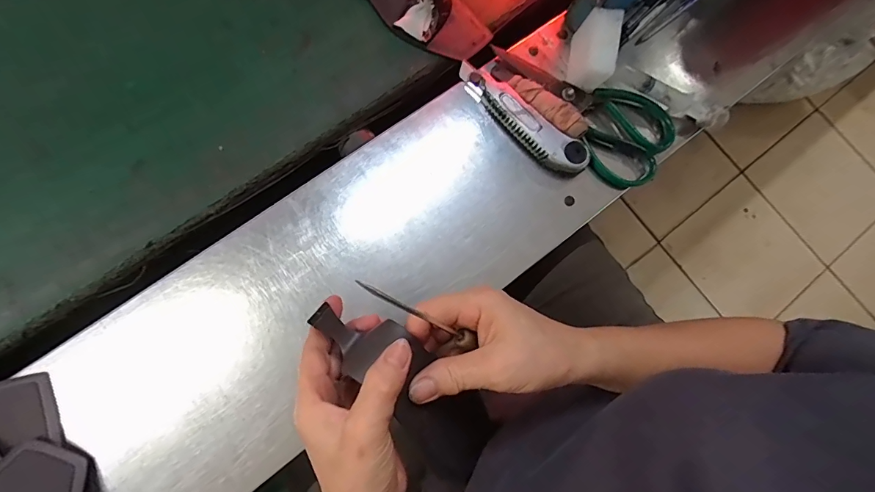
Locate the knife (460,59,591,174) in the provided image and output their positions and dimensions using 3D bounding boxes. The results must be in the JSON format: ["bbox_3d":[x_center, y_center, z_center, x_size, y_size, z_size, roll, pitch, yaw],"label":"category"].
[{"bbox_3d":[0.083,-0.131,0.418,0.161,0.019,0.036,42,78,9],"label":"knife"}]

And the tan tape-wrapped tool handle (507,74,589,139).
[{"bbox_3d":[0.112,-0.144,0.419,0.092,0.018,0.029,43,78,9],"label":"tan tape-wrapped tool handle"}]

